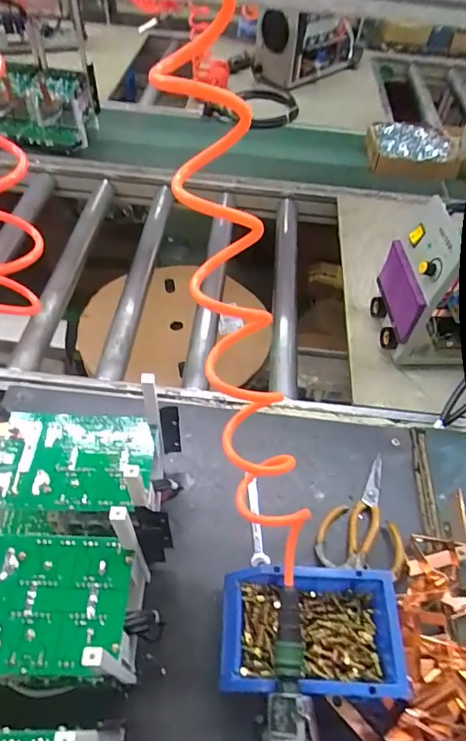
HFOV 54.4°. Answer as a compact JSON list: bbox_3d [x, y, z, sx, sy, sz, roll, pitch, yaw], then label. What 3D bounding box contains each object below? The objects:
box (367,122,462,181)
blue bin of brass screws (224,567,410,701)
[{"bbox_3d":[0.454,-0.553,1.148,0.222,0.064,0.168,9,53,5],"label":"box"},{"bbox_3d":[0.082,0.277,0.480,0.188,0.074,0.110,4,52,-2],"label":"blue bin of brass screws"}]

